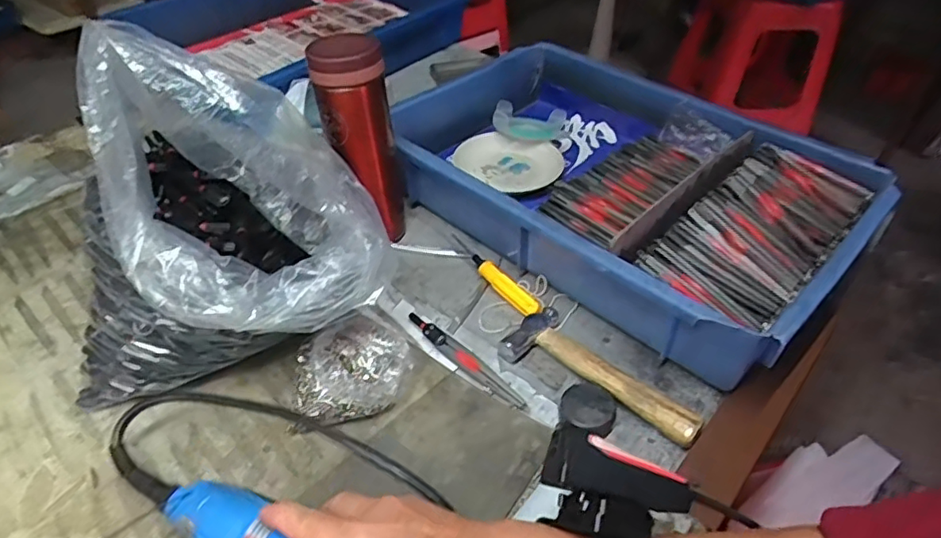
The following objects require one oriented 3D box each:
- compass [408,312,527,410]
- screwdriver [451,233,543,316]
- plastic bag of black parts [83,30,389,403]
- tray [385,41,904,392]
[{"bbox_3d":[-0.006,0.072,0.485,0.125,0.007,0.015,35,52,30],"label":"compass"},{"bbox_3d":[0.019,0.003,0.545,0.015,0.017,0.120,-29,52,-29],"label":"screwdriver"},{"bbox_3d":[-0.176,-0.012,0.403,0.192,0.239,0.136,12,44,10],"label":"plastic bag of black parts"},{"bbox_3d":[0.137,-0.098,0.613,0.455,0.086,0.301,34,52,29],"label":"tray"}]

